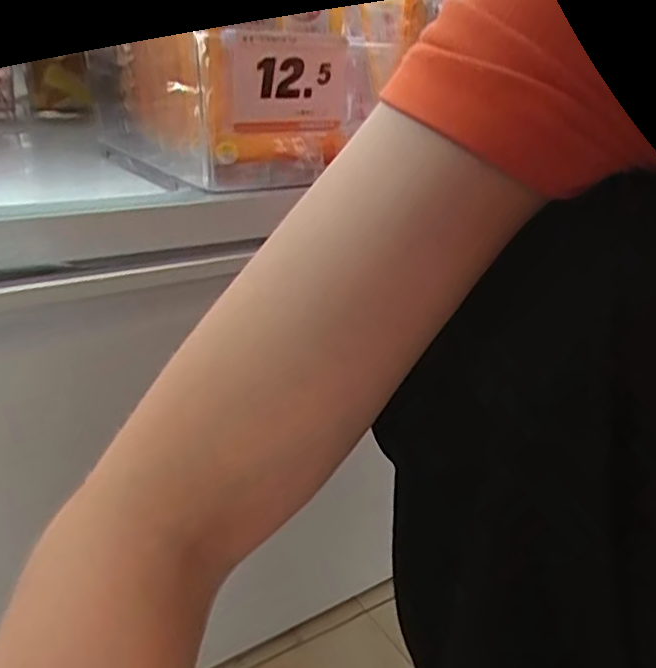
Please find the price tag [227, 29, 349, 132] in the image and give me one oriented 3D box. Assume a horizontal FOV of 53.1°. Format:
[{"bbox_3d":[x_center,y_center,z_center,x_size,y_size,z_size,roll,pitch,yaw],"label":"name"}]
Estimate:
[{"bbox_3d":[-0.022,-0.165,0.428,0.090,0.060,0.009,-15,34,-31],"label":"price tag"}]

